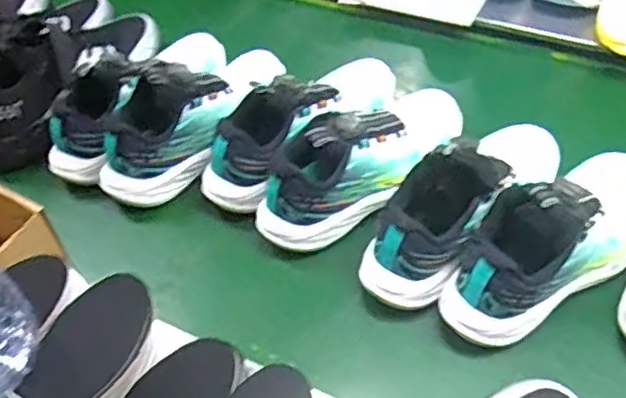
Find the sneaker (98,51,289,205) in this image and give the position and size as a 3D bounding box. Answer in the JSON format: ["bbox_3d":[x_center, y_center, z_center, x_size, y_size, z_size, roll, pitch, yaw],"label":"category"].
[{"bbox_3d":[-0.141,-0.107,0.753,0.103,0.106,0.253,26,57,24],"label":"sneaker"}]

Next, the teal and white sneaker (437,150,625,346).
[{"bbox_3d":[0.227,0.027,0.600,0.242,0.115,0.090,-28,53,-17],"label":"teal and white sneaker"}]

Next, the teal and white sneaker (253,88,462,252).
[{"bbox_3d":[0.053,-0.050,0.694,0.103,0.095,0.255,35,61,29],"label":"teal and white sneaker"}]

